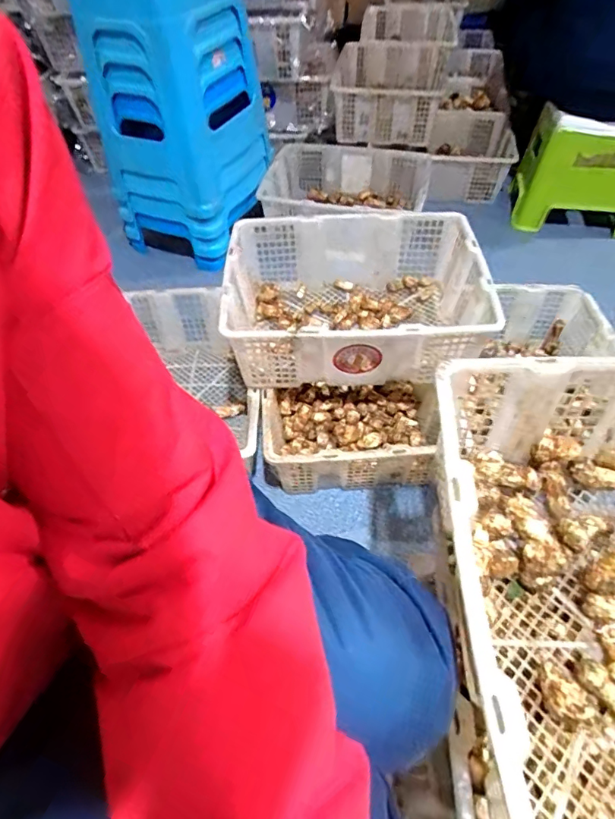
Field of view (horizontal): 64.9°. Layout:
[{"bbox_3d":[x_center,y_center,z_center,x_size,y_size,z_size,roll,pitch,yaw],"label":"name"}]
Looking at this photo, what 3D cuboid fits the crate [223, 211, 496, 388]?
[{"bbox_3d":[0.090,-0.209,0.975,0.478,0.191,0.363,-2,51,2],"label":"crate"}]

